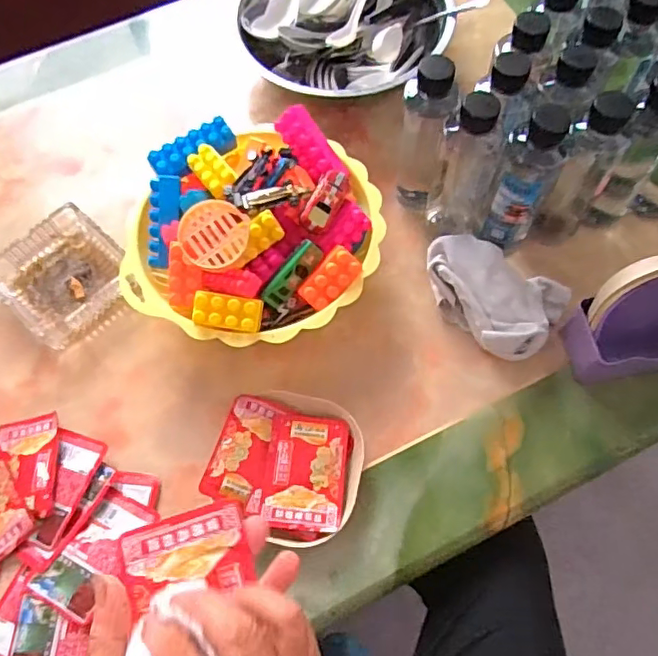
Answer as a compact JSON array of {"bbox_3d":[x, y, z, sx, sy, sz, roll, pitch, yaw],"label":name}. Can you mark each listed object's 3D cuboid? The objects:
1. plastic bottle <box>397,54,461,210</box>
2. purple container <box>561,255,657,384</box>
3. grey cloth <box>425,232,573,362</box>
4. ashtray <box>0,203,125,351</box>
[{"bbox_3d":[0.093,-0.181,0.562,0.047,0.172,0.057,2,66,4],"label":"plastic bottle"},{"bbox_3d":[0.294,-0.012,0.503,0.144,0.120,0.076,-10,65,-1],"label":"purple container"},{"bbox_3d":[0.155,-0.036,0.572,0.145,0.044,0.099,35,72,17],"label":"grey cloth"},{"bbox_3d":[-0.279,-0.056,0.606,0.123,0.035,0.123,38,73,18],"label":"ashtray"}]

